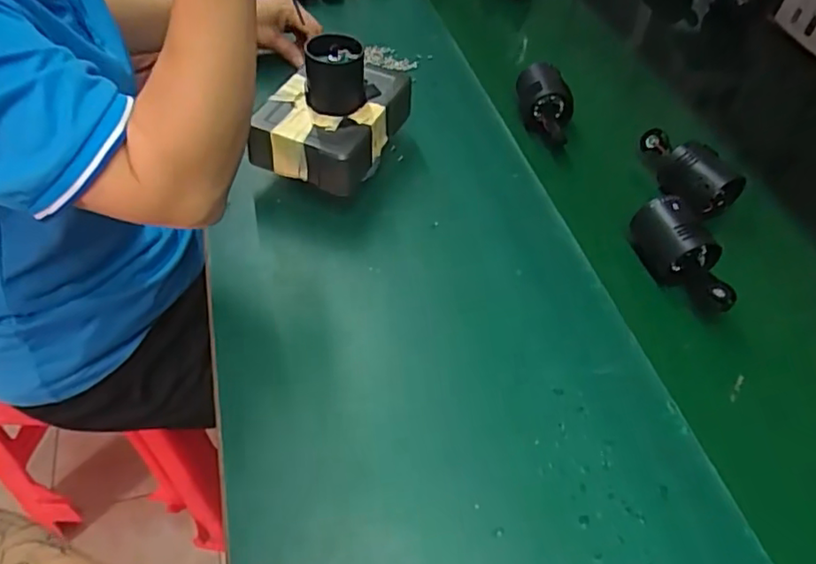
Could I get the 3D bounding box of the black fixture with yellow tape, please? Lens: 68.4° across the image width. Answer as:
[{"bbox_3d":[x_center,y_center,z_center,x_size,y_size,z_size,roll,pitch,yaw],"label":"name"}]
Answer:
[{"bbox_3d":[-0.070,-0.163,0.593,0.102,0.118,0.150,18,56,14],"label":"black fixture with yellow tape"}]

